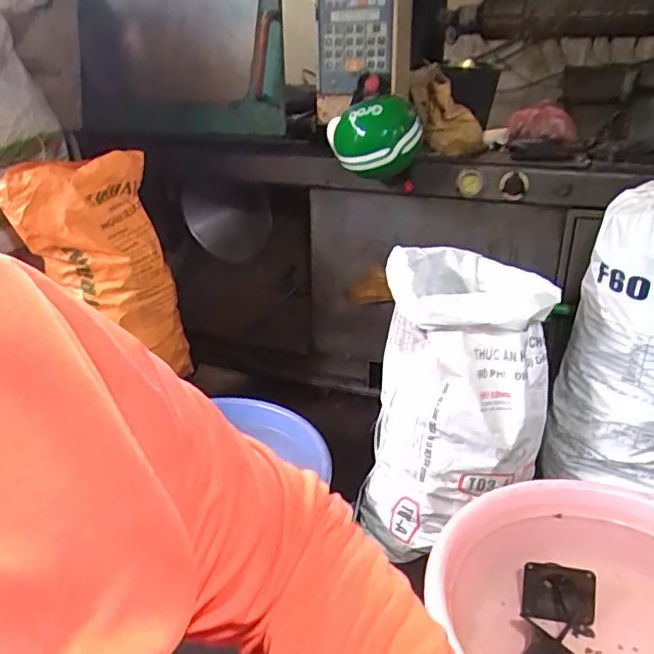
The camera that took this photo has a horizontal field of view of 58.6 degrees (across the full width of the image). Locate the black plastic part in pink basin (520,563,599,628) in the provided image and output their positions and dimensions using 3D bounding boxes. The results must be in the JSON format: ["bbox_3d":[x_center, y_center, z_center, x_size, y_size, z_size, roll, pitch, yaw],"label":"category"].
[{"bbox_3d":[0.308,0.353,0.773,0.090,0.013,0.073,-1,53,23],"label":"black plastic part in pink basin"}]

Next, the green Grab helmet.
[{"bbox_3d":[0.133,-0.546,1.690,0.264,0.215,0.295,0,26,1],"label":"green Grab helmet"}]

